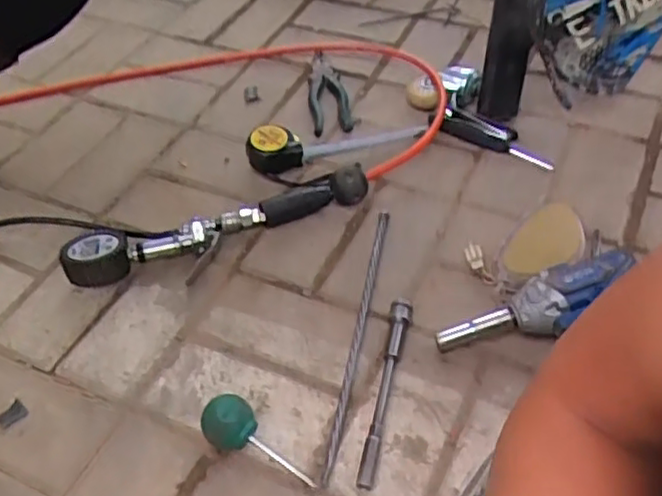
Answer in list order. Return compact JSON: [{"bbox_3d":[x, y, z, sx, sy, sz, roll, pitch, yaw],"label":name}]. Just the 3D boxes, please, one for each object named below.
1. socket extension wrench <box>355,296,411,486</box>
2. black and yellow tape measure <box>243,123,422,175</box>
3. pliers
[{"bbox_3d":[0.051,0.133,0.645,0.019,0.027,0.196,9,49,12],"label":"socket extension wrench"},{"bbox_3d":[0.010,-0.134,0.866,0.233,0.049,0.058,-7,48,-2],"label":"black and yellow tape measure"},{"bbox_3d":[-0.005,-0.227,0.973,0.056,0.024,0.188,-6,48,-1],"label":"pliers"}]

